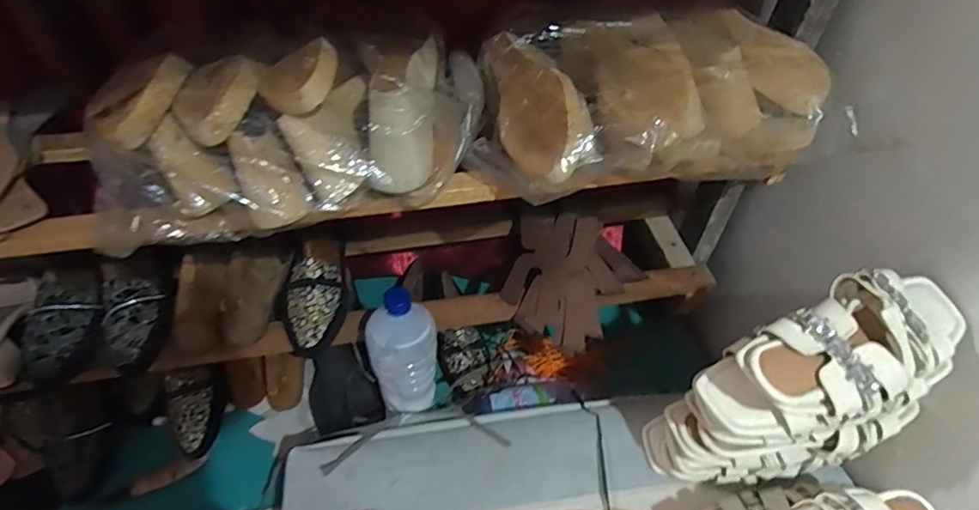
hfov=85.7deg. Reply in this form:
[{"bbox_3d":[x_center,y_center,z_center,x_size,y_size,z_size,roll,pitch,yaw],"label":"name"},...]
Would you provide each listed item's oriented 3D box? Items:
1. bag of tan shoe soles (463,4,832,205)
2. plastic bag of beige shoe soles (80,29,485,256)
[{"bbox_3d":[0.168,-0.165,0.583,0.370,0.132,0.215,-12,48,-15],"label":"bag of tan shoe soles"},{"bbox_3d":[-0.180,-0.126,0.520,0.369,0.126,0.156,-12,47,-14],"label":"plastic bag of beige shoe soles"}]

